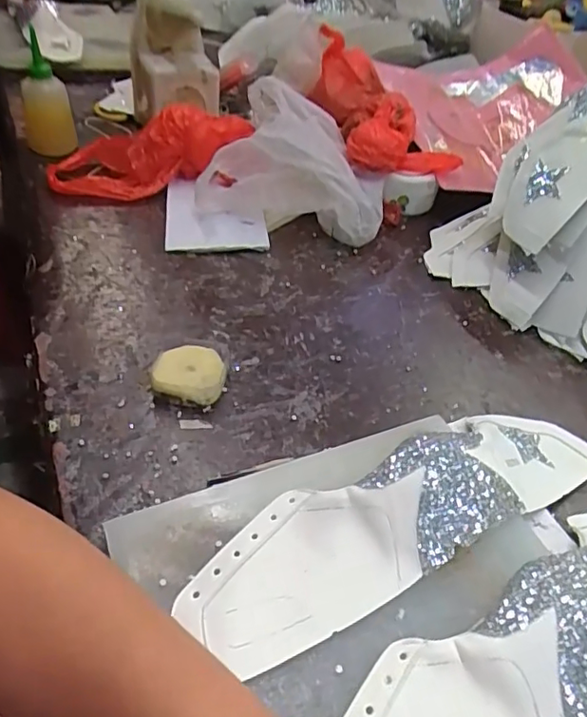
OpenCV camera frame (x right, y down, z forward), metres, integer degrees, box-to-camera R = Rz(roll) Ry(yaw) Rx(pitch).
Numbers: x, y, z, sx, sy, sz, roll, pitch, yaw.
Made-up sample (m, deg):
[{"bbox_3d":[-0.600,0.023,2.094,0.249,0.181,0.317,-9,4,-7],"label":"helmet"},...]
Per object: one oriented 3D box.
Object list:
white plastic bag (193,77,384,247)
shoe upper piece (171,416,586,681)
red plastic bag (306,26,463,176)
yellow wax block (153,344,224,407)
[{"bbox_3d":[0.015,-0.277,0.769,0.228,0.111,0.245,13,42,6],"label":"white plastic bag"},{"bbox_3d":[0.099,0.101,0.406,0.379,0.079,0.094,-20,49,-28],"label":"shoe upper piece"},{"bbox_3d":[0.122,-0.372,0.822,0.161,0.097,0.250,-4,43,-13],"label":"red plastic bag"},{"bbox_3d":[-0.095,0.015,0.512,0.060,0.027,0.057,6,42,-2],"label":"yellow wax block"}]

